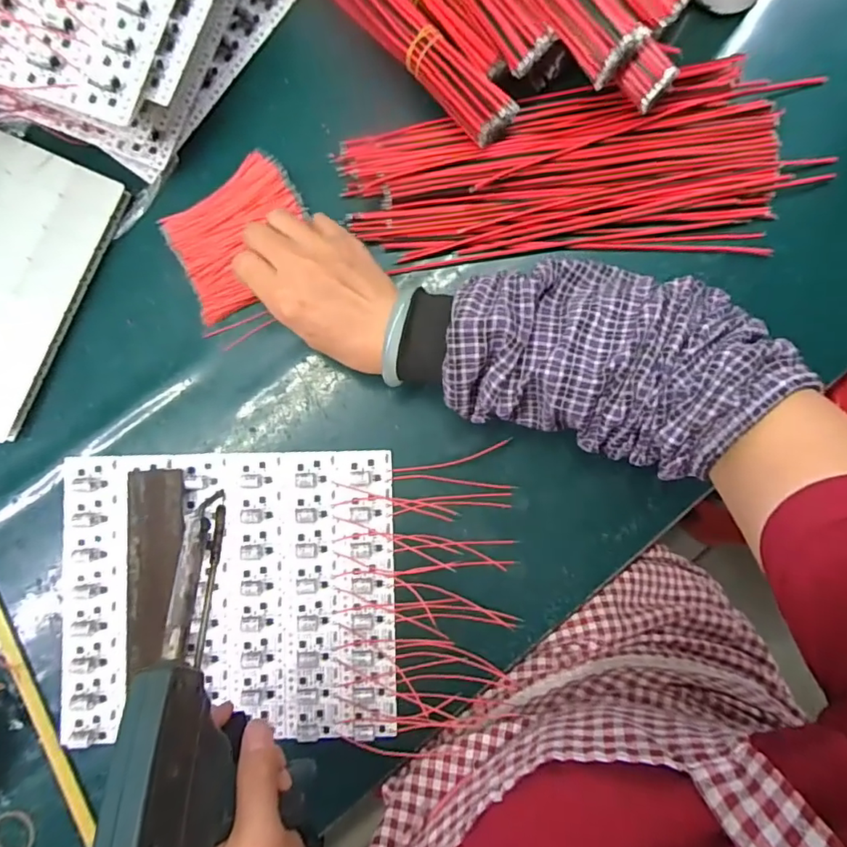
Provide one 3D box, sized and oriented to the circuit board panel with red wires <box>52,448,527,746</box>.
[{"bbox_3d":[-0.100,0.124,0.382,0.317,0.030,0.203,0,88,-1],"label":"circuit board panel with red wires"}]

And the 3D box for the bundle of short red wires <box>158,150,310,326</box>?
[{"bbox_3d":[-0.138,-0.141,0.397,0.107,0.016,0.085,-35,92,0],"label":"bundle of short red wires"}]

